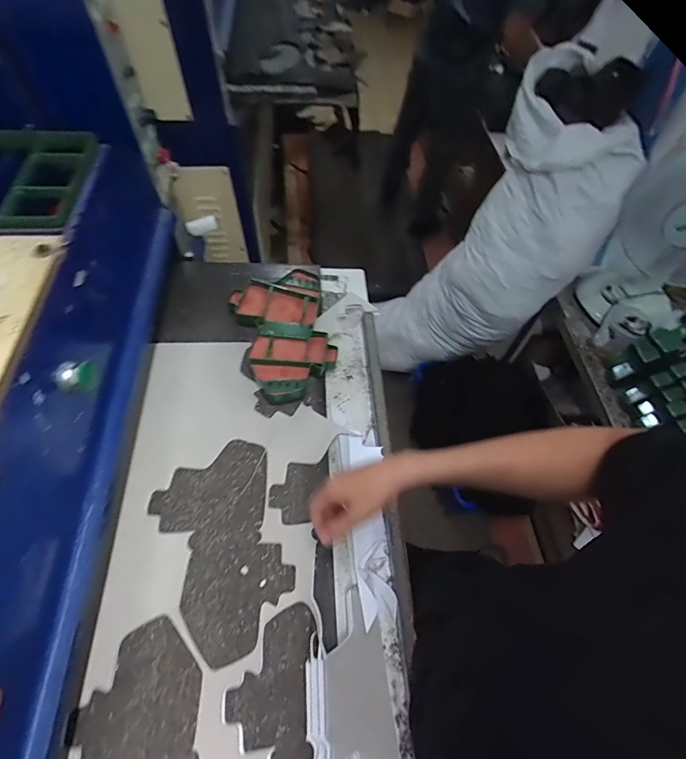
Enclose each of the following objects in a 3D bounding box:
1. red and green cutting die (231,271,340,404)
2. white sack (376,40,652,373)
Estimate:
[{"bbox_3d":[-0.120,-0.097,0.817,0.182,0.038,0.301,-9,60,-9],"label":"red and green cutting die"},{"bbox_3d":[0.498,-0.397,1.405,0.372,1.089,0.463,-6,56,-39],"label":"white sack"}]

